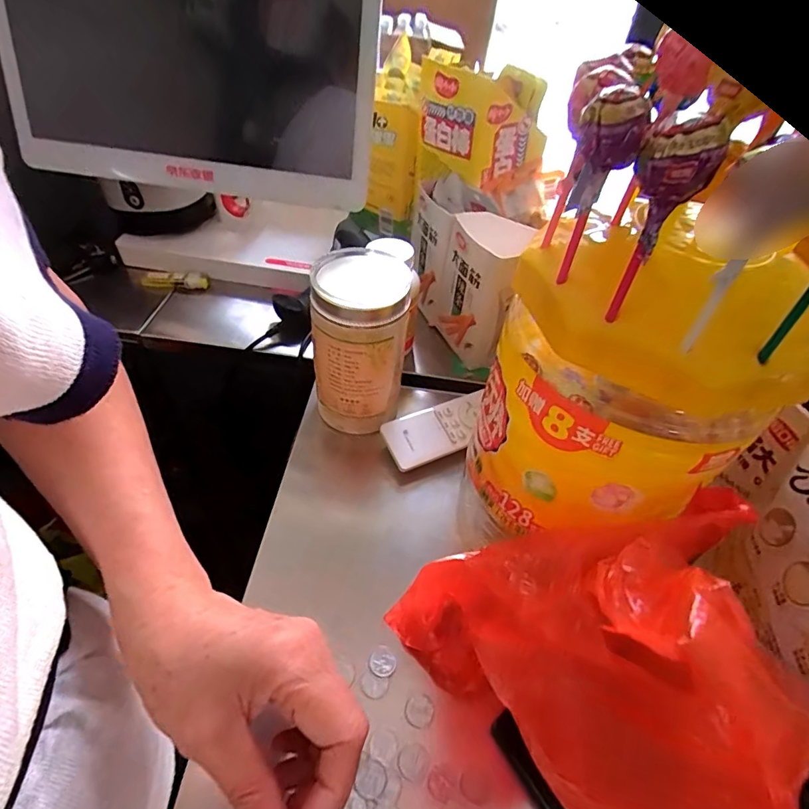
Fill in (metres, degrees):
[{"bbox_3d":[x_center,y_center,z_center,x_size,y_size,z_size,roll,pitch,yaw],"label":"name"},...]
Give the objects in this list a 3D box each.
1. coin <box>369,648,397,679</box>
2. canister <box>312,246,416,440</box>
[{"bbox_3d":[-0.014,0.171,0.311,0.018,0.004,0.017,3,49,-3],"label":"coin"},{"bbox_3d":[-0.037,-0.048,0.397,0.073,0.144,0.070,4,49,-2],"label":"canister"}]

